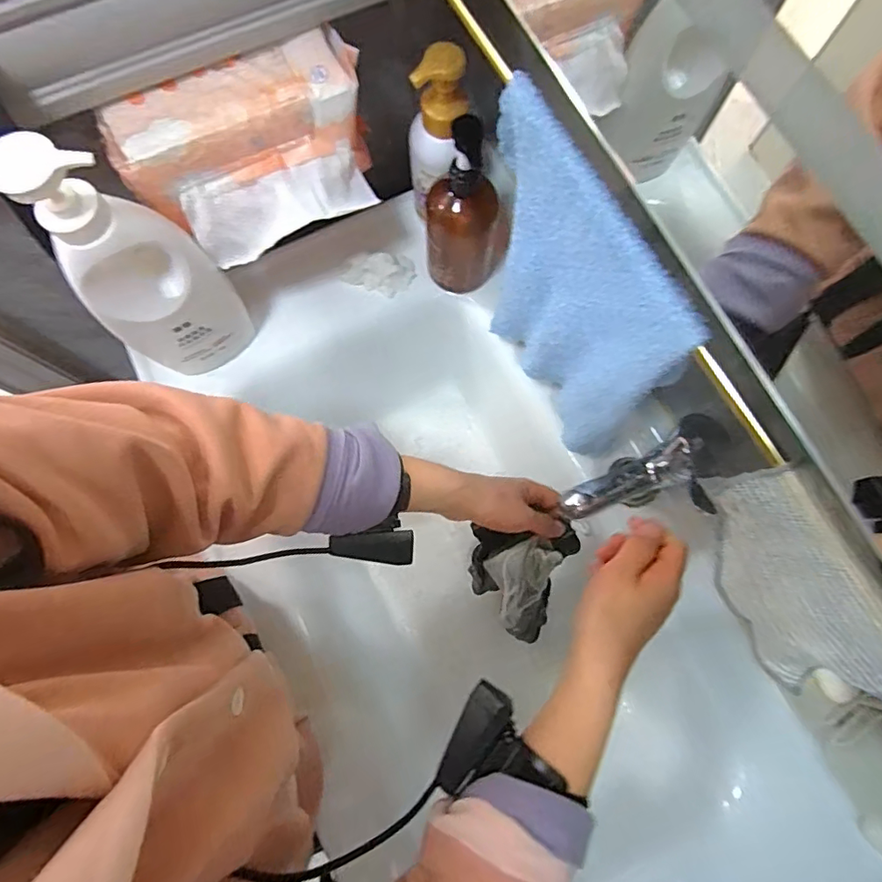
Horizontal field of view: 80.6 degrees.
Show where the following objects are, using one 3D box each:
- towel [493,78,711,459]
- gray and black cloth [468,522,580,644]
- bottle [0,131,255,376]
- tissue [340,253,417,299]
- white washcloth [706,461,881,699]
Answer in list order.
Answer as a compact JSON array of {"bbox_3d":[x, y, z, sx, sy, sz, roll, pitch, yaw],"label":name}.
[{"bbox_3d":[0.096,-0.111,0.427,0.031,0.229,0.217,-27,77,-6],"label":"towel"},{"bbox_3d":[0.092,0.156,0.572,0.100,0.202,0.072,-16,51,-4],"label":"gray and black cloth"},{"bbox_3d":[-0.266,-0.148,0.471,0.114,0.268,0.056,-39,79,-8],"label":"bottle"},{"bbox_3d":[-0.073,-0.199,0.621,0.085,0.034,0.044,-14,76,-3],"label":"tissue"},{"bbox_3d":[0.205,0.085,0.304,0.034,0.092,0.135,-24,77,-5],"label":"white washcloth"}]

